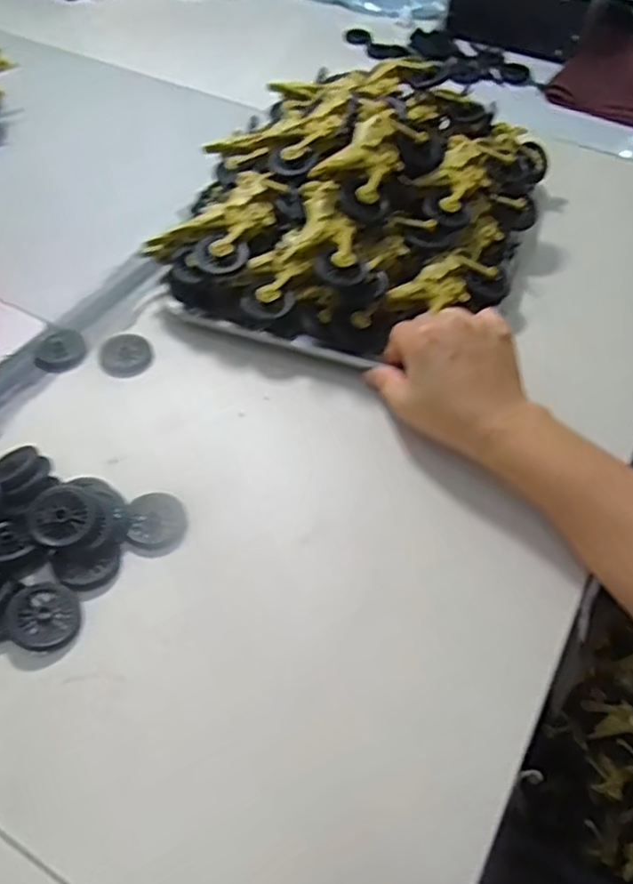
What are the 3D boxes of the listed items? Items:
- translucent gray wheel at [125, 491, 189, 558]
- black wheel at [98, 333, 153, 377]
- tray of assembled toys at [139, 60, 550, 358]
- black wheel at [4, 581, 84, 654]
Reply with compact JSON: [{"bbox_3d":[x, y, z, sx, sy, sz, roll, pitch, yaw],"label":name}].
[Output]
[{"bbox_3d":[-0.096,0.049,0.419,0.034,0.007,0.042,0,50,-2],"label":"translucent gray wheel"},{"bbox_3d":[-0.142,-0.066,0.517,0.038,0.005,0.041,1,50,-1],"label":"black wheel"},{"bbox_3d":[0.045,-0.210,0.570,0.251,0.102,0.305,15,51,11],"label":"tray of assembled toys"},{"bbox_3d":[-0.147,0.095,0.375,0.037,0.008,0.037,8,53,-11],"label":"black wheel"}]

